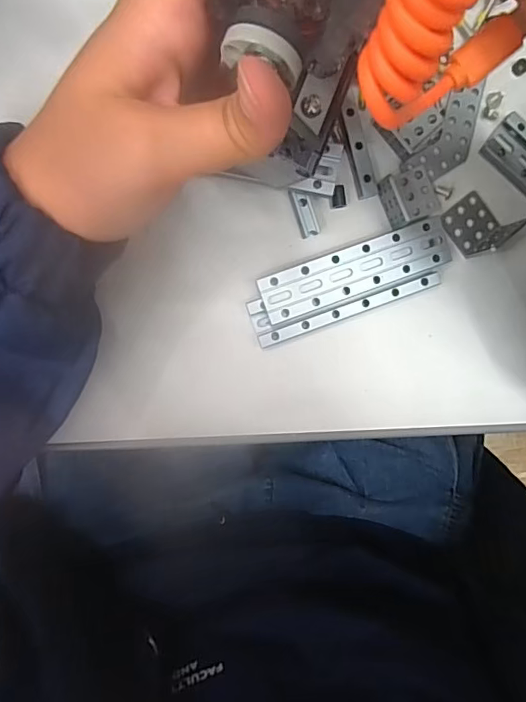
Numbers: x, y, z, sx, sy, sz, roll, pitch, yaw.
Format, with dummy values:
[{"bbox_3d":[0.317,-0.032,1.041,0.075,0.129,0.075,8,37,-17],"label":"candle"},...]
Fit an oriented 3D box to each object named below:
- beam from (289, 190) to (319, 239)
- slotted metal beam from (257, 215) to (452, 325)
[{"bbox_3d":[0.020,-0.068,0.242,0.009,0.007,0.024,-19,95,-4],"label":"beam"},{"bbox_3d":[0.045,-0.040,0.245,0.094,0.013,0.023,-20,95,-4],"label":"slotted metal beam"}]

